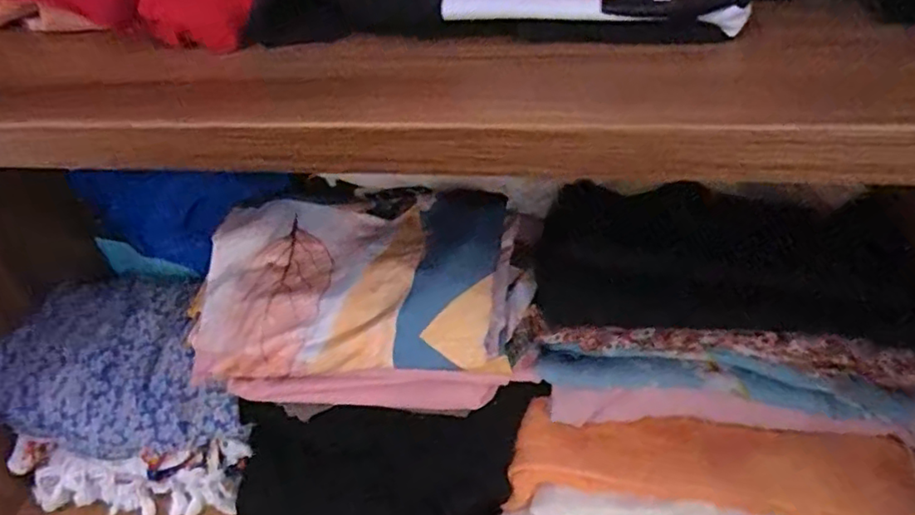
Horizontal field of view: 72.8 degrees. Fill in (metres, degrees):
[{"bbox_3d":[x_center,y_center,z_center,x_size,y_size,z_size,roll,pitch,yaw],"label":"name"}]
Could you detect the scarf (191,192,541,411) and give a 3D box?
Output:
[{"bbox_3d":[-0.077,0.029,0.461,0.225,0.077,0.138,-1,45,6],"label":"scarf"}]

